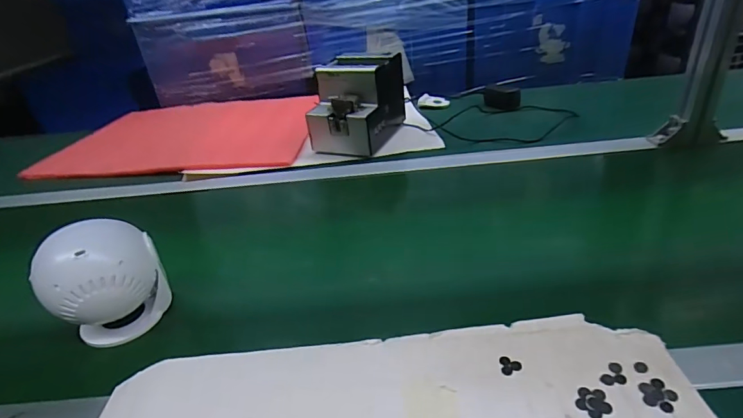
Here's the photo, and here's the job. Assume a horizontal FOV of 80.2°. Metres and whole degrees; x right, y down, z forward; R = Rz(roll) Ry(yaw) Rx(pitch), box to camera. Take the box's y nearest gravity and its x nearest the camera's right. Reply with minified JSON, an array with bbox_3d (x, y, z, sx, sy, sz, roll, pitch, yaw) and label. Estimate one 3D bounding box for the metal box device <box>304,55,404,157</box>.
[{"bbox_3d":[-0.028,-0.198,0.852,0.130,0.159,0.178,5,30,23],"label":"metal box device"}]

